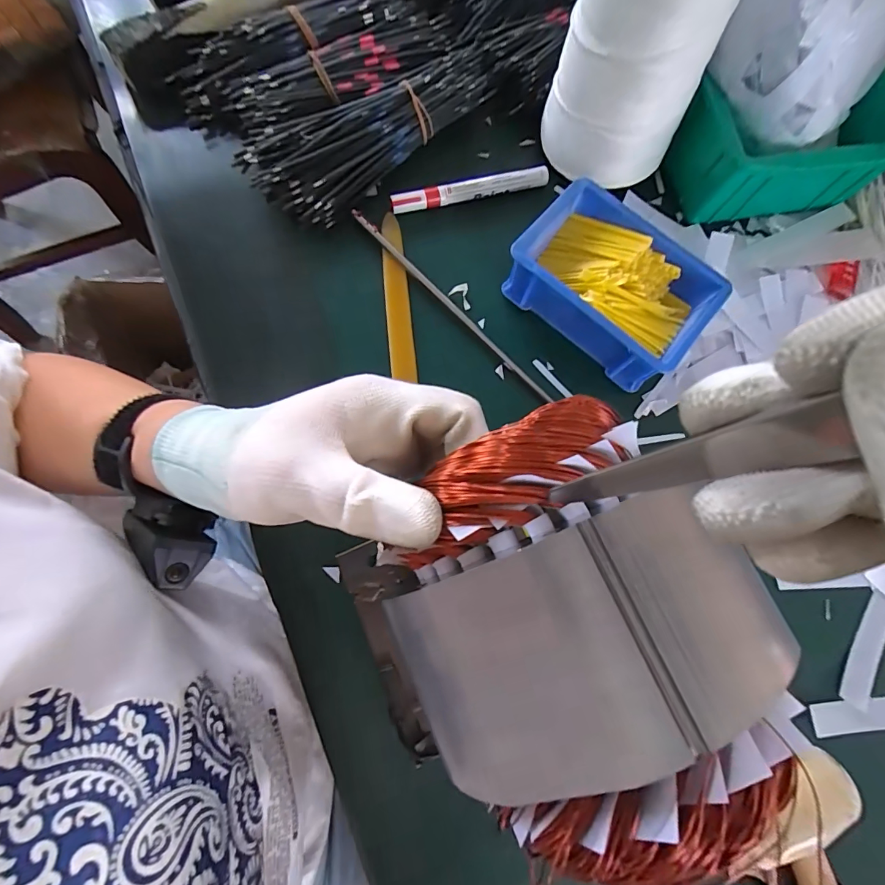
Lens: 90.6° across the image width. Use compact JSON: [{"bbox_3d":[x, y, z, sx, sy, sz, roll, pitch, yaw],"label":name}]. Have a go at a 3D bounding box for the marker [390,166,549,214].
[{"bbox_3d":[0.025,-0.221,0.379,0.140,0.009,0.013,-14,78,-7],"label":"marker"}]

